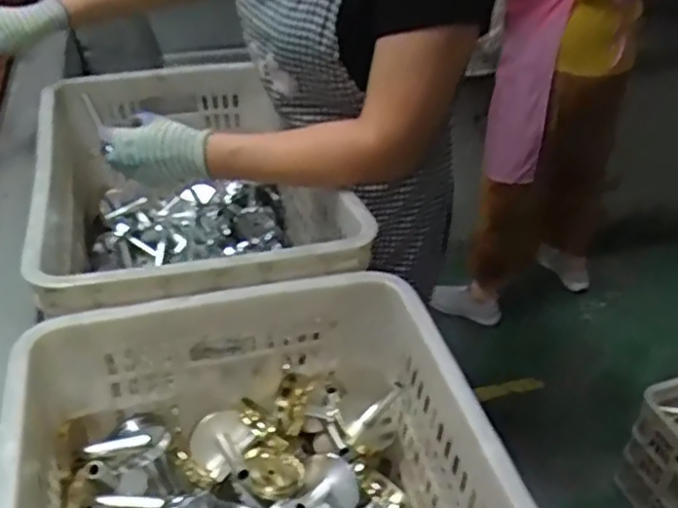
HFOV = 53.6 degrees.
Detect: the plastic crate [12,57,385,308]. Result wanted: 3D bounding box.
[{"bbox_3d":[-0.211,-0.042,0.951,0.353,0.257,0.544,-11,38,-14],"label":"plastic crate"}]

